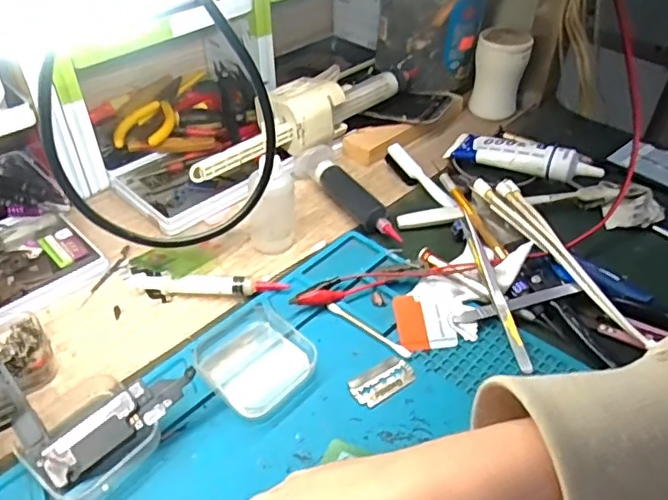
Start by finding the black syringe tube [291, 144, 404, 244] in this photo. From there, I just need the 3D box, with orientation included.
[{"bbox_3d":[0.009,-0.046,0.491,0.036,0.019,0.132,-19,45,-21],"label":"black syringe tube"}]

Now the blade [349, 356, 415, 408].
[{"bbox_3d":[0.031,0.082,0.363,0.042,0.004,0.022,-25,53,-26],"label":"blade"}]

